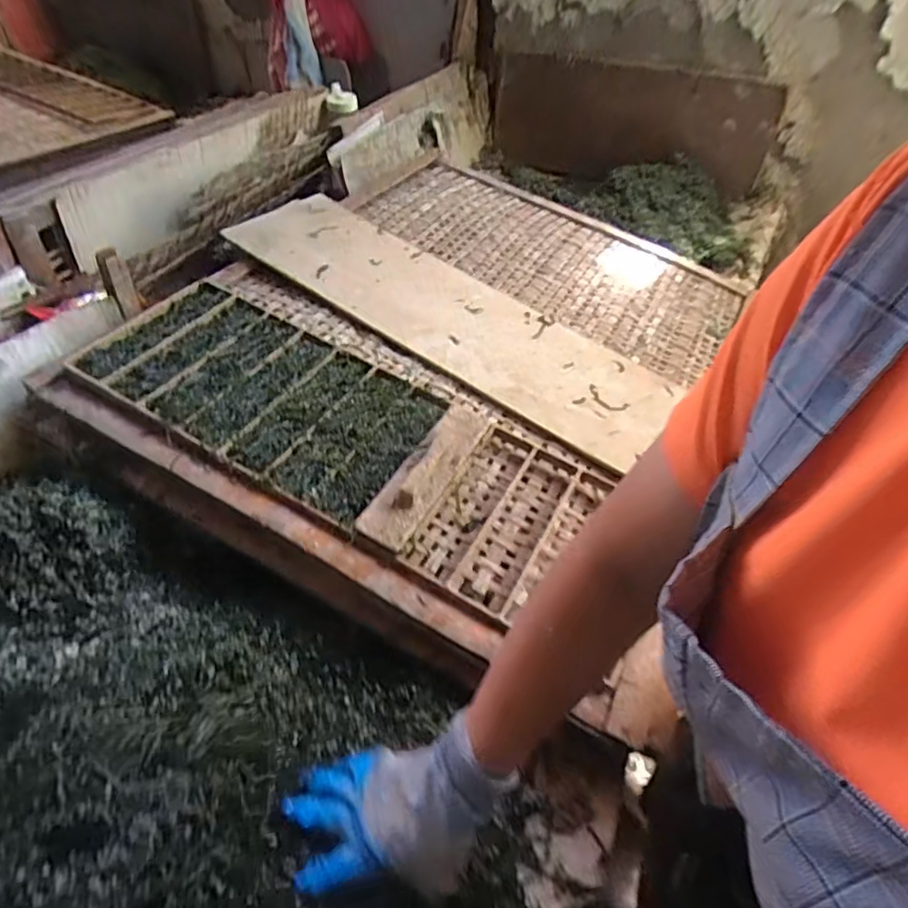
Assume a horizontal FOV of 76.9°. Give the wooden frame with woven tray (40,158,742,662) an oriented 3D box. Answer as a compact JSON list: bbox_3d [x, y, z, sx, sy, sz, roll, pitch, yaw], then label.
[{"bbox_3d":[0.021,-0.229,0.912,0.711,0.053,1.018,33,49,14],"label":"wooden frame with woven tray"}]

